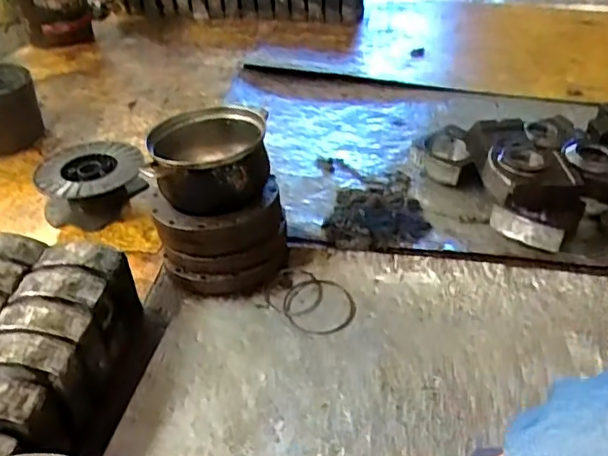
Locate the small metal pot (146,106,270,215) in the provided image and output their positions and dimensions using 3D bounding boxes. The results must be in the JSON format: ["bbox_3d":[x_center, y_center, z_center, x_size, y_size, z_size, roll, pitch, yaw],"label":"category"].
[{"bbox_3d":[-0.180,-0.129,1.157,0.220,0.137,0.192,-1,37,0],"label":"small metal pot"}]

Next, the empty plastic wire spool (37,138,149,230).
[{"bbox_3d":[-0.519,-0.101,1.482,0.236,0.132,0.249,0,37,0],"label":"empty plastic wire spool"}]

